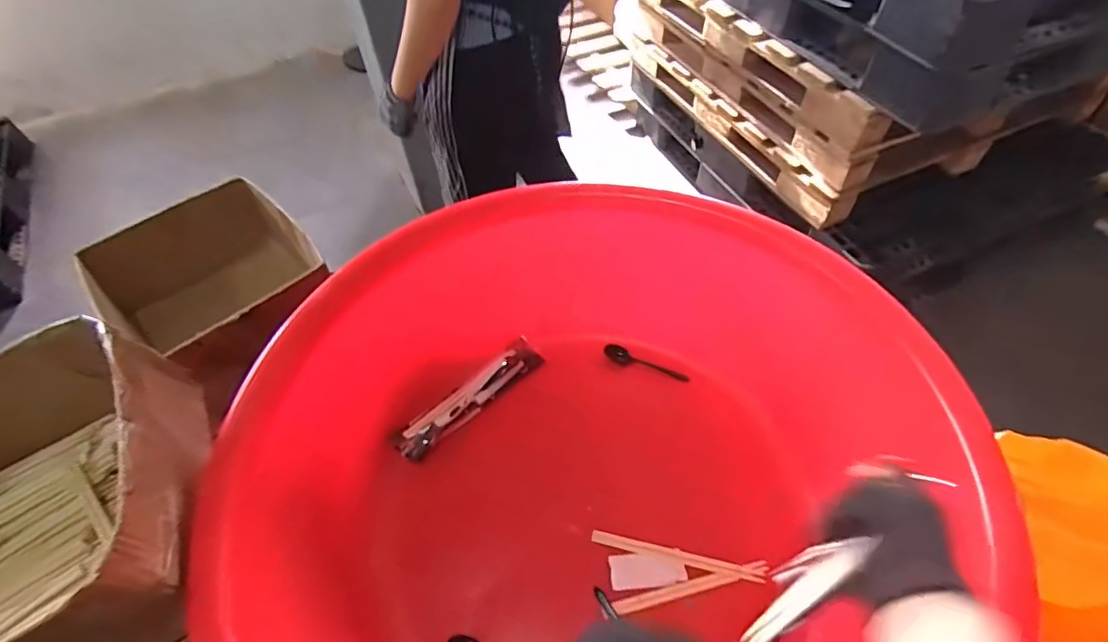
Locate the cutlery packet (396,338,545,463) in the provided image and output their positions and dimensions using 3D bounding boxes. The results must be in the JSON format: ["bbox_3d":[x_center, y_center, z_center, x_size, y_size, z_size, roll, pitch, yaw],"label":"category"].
[{"bbox_3d":[-0.111,0.106,0.747,0.232,0.018,0.050,-38,84,-26],"label":"cutlery packet"}]

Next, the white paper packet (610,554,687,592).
[{"bbox_3d":[0.106,0.281,0.615,0.084,0.005,0.037,-5,53,0],"label":"white paper packet"}]

